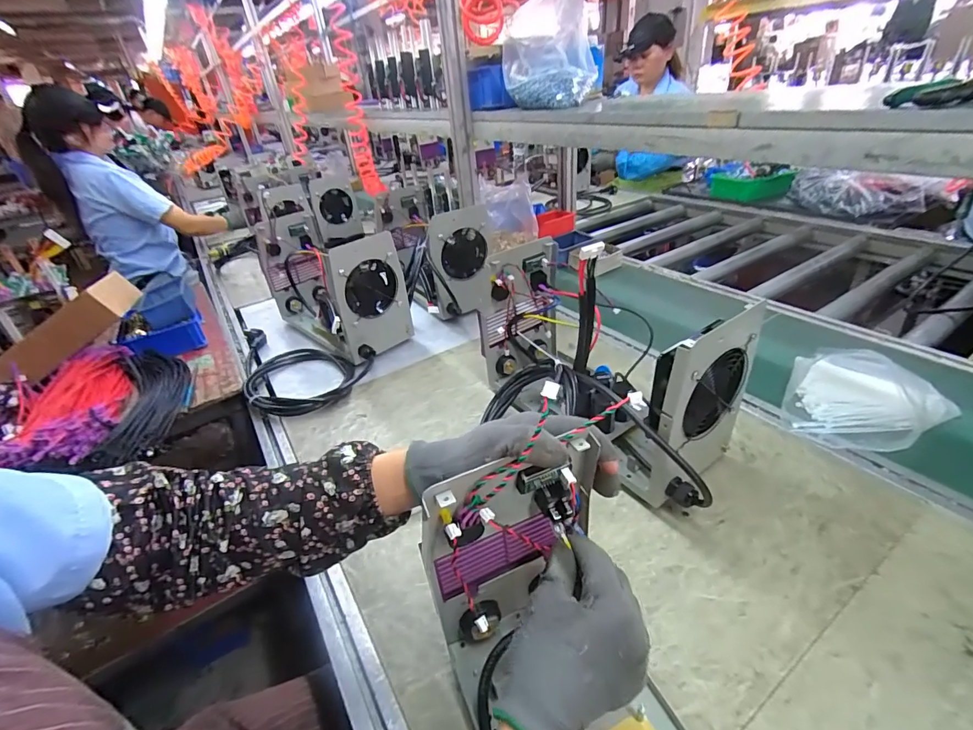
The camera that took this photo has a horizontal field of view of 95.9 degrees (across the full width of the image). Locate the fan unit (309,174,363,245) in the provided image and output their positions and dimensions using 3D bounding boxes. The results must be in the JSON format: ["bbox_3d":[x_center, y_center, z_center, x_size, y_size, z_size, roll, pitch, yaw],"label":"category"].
[{"bbox_3d":[-0.519,-0.543,1.516,0.153,0.189,0.045,-28,56,-28],"label":"fan unit"}]

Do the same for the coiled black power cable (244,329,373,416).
[{"bbox_3d":[-0.375,-0.008,0.893,0.219,0.032,0.351,-23,37,-24],"label":"coiled black power cable"}]

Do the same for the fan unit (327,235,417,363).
[{"bbox_3d":[-0.219,-0.124,0.858,0.034,0.235,0.145,24,44,37],"label":"fan unit"}]

